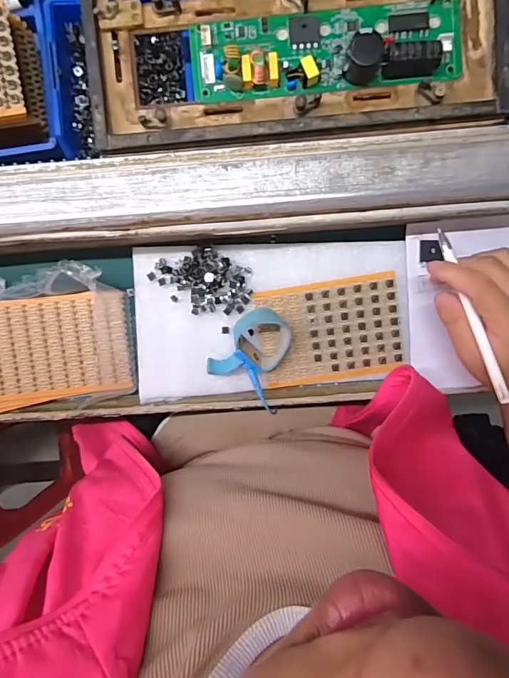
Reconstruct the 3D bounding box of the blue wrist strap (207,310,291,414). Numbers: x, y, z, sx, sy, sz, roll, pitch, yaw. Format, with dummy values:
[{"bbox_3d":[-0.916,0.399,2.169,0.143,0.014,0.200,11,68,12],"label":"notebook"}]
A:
[{"bbox_3d":[0.006,0.014,0.359,0.068,0.033,0.073,33,96,-1],"label":"blue wrist strap"}]

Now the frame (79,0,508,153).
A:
[{"bbox_3d":[0.025,-0.259,0.295,0.293,0.030,0.227,-3,95,2],"label":"frame"}]

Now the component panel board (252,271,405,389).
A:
[{"bbox_3d":[0.066,-0.006,0.368,0.122,0.007,0.085,-9,95,3],"label":"component panel board"}]

